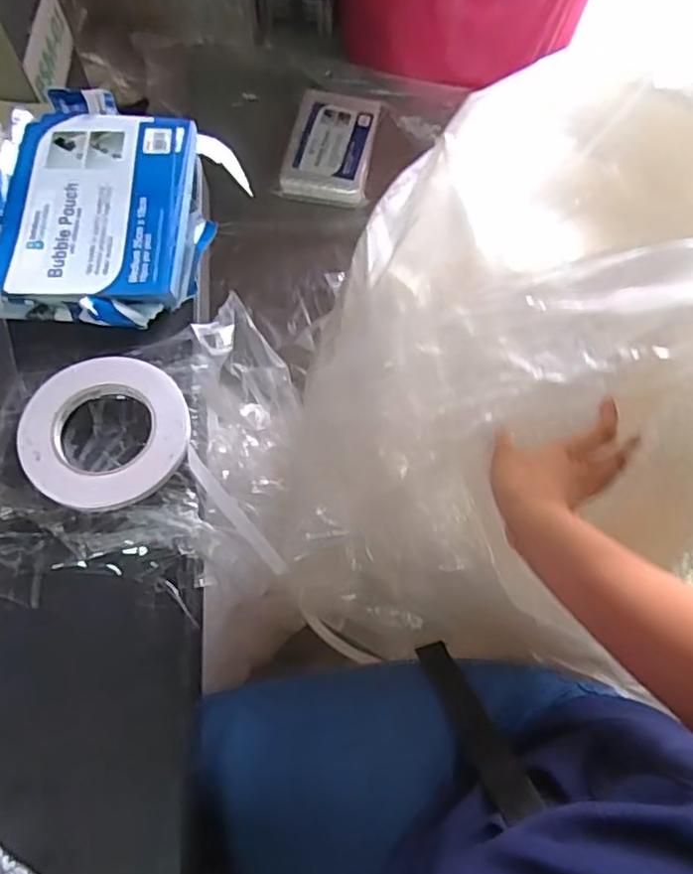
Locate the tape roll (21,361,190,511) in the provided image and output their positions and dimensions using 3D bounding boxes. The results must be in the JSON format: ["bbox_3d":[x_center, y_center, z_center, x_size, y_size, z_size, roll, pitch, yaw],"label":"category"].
[{"bbox_3d":[-0.195,-0.004,0.523,0.130,0.013,0.124,1,68,-1],"label":"tape roll"}]

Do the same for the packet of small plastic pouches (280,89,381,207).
[{"bbox_3d":[-0.035,-0.697,1.553,0.201,0.072,0.306,9,68,2],"label":"packet of small plastic pouches"}]

